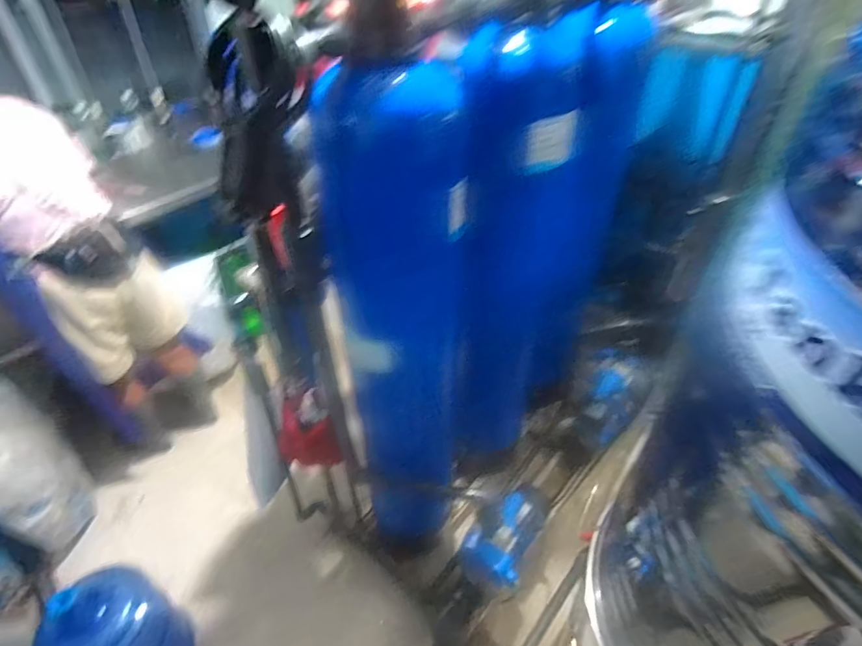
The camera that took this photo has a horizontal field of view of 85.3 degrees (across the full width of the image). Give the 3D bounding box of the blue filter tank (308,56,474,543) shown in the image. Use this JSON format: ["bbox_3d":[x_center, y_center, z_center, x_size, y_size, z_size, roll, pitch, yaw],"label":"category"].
[{"bbox_3d":[-0.054,0.063,1.038,0.258,1.131,0.227,1,41,2],"label":"blue filter tank"}]

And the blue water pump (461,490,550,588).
[{"bbox_3d":[0.207,0.575,1.294,0.155,0.129,0.315,22,46,24],"label":"blue water pump"}]

